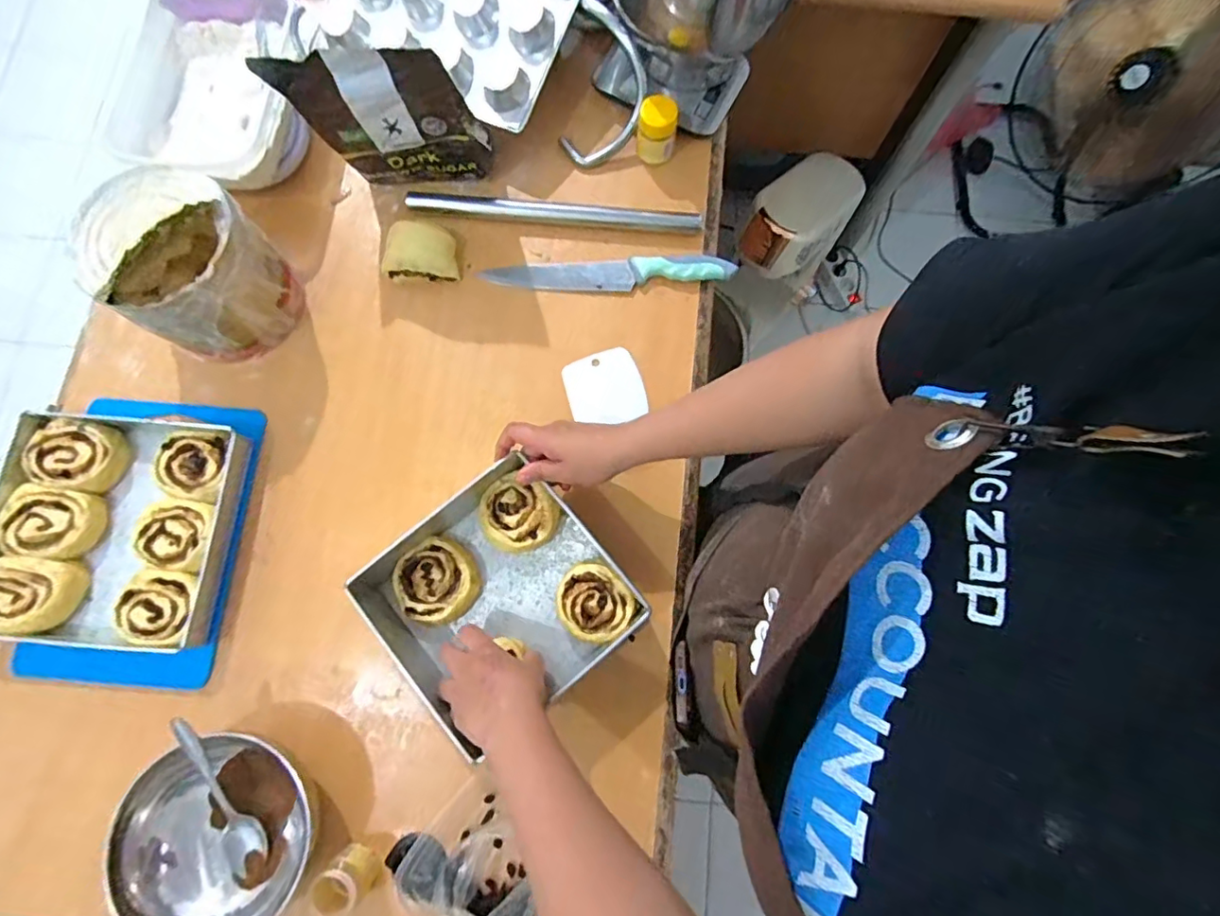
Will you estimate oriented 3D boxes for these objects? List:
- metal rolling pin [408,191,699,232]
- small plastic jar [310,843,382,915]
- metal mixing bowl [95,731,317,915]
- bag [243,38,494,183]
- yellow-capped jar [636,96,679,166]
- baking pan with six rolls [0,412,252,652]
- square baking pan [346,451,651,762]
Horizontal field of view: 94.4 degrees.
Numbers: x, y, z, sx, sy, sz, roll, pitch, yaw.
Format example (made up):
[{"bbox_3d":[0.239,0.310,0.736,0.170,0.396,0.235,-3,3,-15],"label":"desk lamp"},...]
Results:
[{"bbox_3d":[-0.066,-0.295,0.674,0.344,0.018,0.021,6,77,0],"label":"metal rolling pin"},{"bbox_3d":[-0.238,0.381,0.510,0.040,0.053,0.040,0,77,-1],"label":"small plastic jar"},{"bbox_3d":[-0.345,0.335,0.504,0.136,0.082,0.169,-23,78,-6],"label":"metal mixing bowl"},{"bbox_3d":[-0.230,-0.351,0.596,0.187,0.180,0.051,-17,78,-5],"label":"bag"},{"bbox_3d":[0.056,-0.394,0.678,0.045,0.058,0.043,0,77,-1],"label":"yellow-capped jar"},{"bbox_3d":[-0.508,0.072,0.580,0.233,0.039,0.218,5,77,0],"label":"baking pan with six rolls"},{"bbox_3d":[-0.107,0.135,0.561,0.206,0.071,0.222,-42,81,-10],"label":"square baking pan"}]

